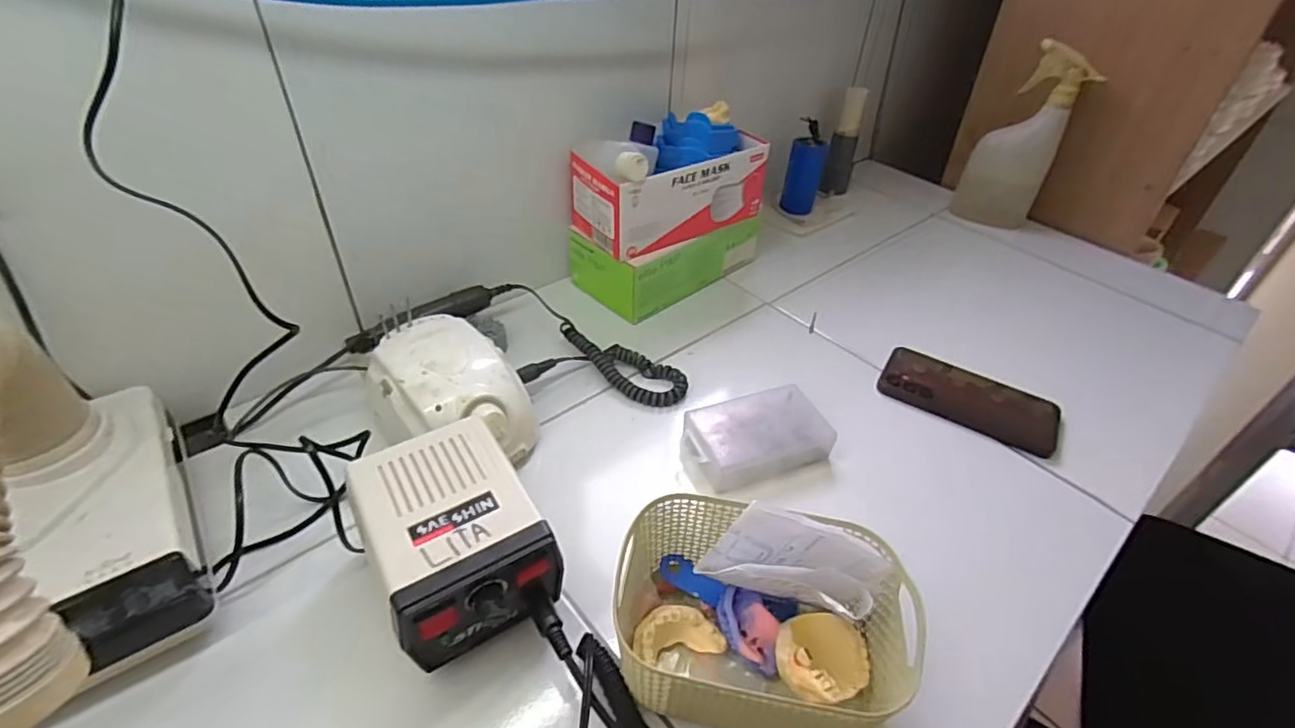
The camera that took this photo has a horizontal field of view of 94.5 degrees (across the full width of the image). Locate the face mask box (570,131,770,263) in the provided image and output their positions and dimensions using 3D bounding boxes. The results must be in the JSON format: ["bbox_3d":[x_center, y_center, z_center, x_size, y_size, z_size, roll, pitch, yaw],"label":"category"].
[{"bbox_3d":[0.028,-0.198,0.668,0.206,0.089,0.100,-21,46,-27],"label":"face mask box"}]

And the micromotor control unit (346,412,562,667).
[{"bbox_3d":[-0.131,0.120,0.406,0.105,0.085,0.132,-21,46,-26],"label":"micromotor control unit"}]

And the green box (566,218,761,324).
[{"bbox_3d":[0.026,-0.140,0.724,0.221,0.068,0.112,-26,48,-30],"label":"green box"}]

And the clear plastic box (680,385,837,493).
[{"bbox_3d":[0.093,0.065,0.528,0.128,0.035,0.078,-13,43,-19],"label":"clear plastic box"}]

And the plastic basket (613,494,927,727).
[{"bbox_3d":[0.067,0.155,0.364,0.165,0.088,0.125,9,41,6],"label":"plastic basket"}]

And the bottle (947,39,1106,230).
[{"bbox_3d":[0.532,-0.317,0.859,0.076,0.229,0.103,-24,48,-29],"label":"bottle"}]

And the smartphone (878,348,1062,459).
[{"bbox_3d":[0.322,0.031,0.598,0.165,0.005,0.089,24,44,22],"label":"smartphone"}]

